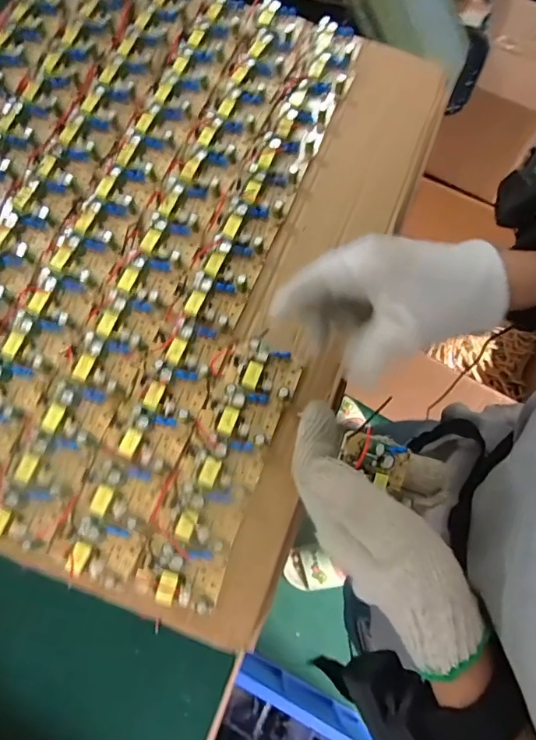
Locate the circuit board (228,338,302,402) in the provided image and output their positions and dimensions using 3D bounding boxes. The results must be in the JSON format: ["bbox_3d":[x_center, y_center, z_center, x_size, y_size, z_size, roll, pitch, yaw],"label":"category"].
[{"bbox_3d":[-0.001,0.000,0.349,0.046,0.019,0.033,17,70,5],"label":"circuit board"}]

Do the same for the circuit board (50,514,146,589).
[{"bbox_3d":[-0.106,0.110,0.311,0.051,0.013,0.034,21,70,7],"label":"circuit board"}]

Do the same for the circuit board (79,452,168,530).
[{"bbox_3d":[-0.095,0.077,0.322,0.048,0.013,0.039,21,70,7],"label":"circuit board"}]

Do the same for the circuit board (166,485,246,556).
[{"bbox_3d":[-0.039,0.094,0.318,0.042,0.017,0.036,15,70,5],"label":"circuit board"}]

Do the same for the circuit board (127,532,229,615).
[{"bbox_3d":[-0.055,0.124,0.307,0.053,0.018,0.036,18,70,6],"label":"circuit board"}]

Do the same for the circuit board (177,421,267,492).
[{"bbox_3d":[-0.030,0.059,0.327,0.052,0.019,0.036,18,70,6],"label":"circuit board"}]

